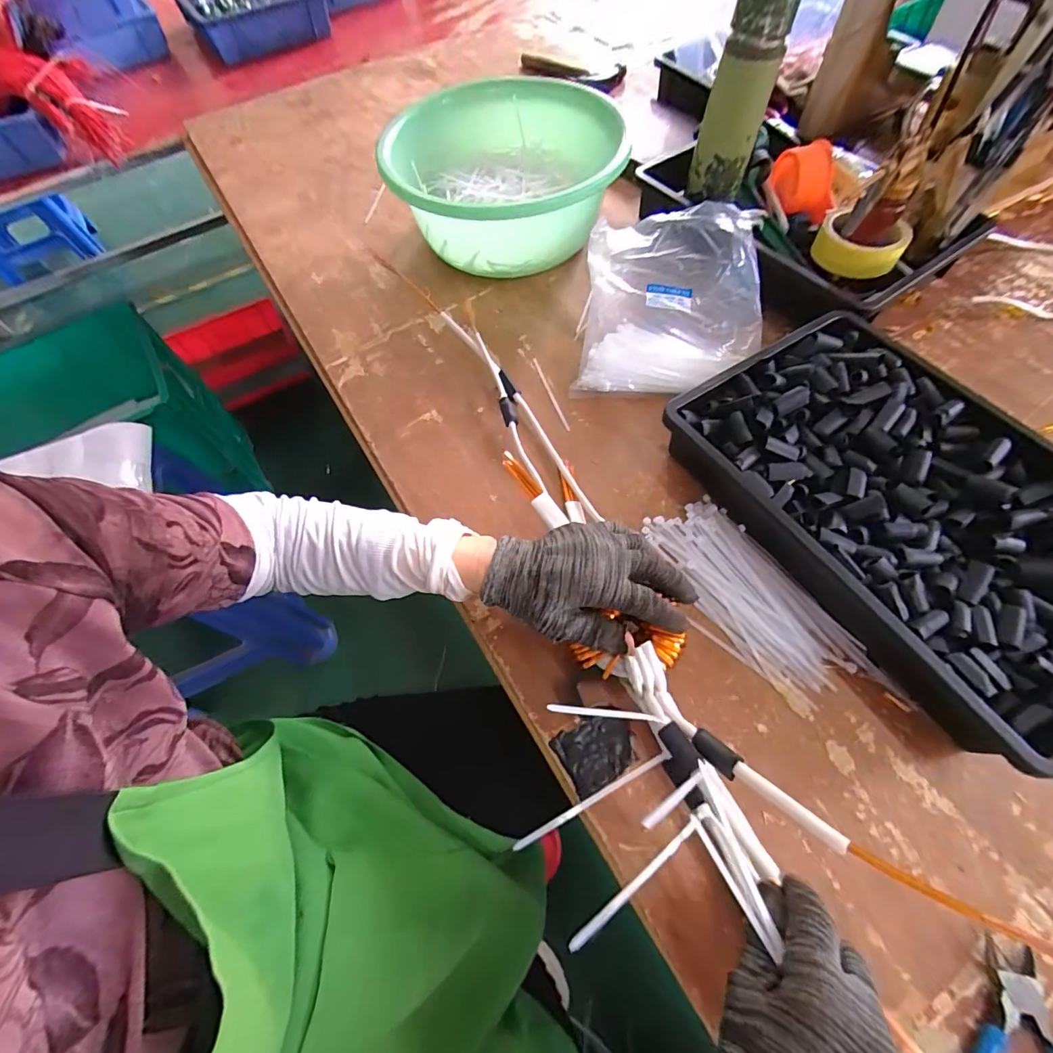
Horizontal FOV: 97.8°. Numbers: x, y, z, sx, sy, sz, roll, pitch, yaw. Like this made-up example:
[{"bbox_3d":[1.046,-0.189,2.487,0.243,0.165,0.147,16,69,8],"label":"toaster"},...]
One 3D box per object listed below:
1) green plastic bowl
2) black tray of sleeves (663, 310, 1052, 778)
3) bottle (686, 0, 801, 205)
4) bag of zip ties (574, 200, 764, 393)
[{"bbox_3d":[-0.028,-0.464,0.631,0.296,0.124,0.318,-2,62,3],"label":"green plastic bowl"},{"bbox_3d":[0.329,-0.024,0.409,0.253,0.067,0.361,-31,64,-13],"label":"black tray of sleeves"},{"bbox_3d":[0.242,-0.495,0.519,0.065,0.187,0.055,22,65,14],"label":"bottle"},{"bbox_3d":[0.169,-0.262,0.538,0.202,0.088,0.222,5,62,6],"label":"bag of zip ties"}]

